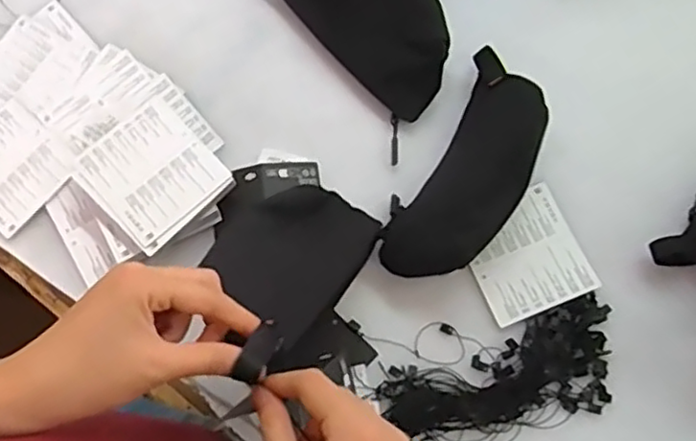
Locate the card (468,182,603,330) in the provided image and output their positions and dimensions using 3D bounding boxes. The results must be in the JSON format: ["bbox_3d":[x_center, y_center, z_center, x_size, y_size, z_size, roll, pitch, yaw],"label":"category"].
[{"bbox_3d":[0.147,0.029,0.547,0.091,0.007,0.096,-22,73,-5],"label":"card"}]

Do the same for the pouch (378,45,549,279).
[{"bbox_3d":[0.100,-0.042,0.539,0.093,0.057,0.208,32,76,11],"label":"pouch"}]

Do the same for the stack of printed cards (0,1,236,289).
[{"bbox_3d":[-0.230,-0.067,0.562,0.267,0.035,0.180,33,77,11],"label":"stack of printed cards"}]

